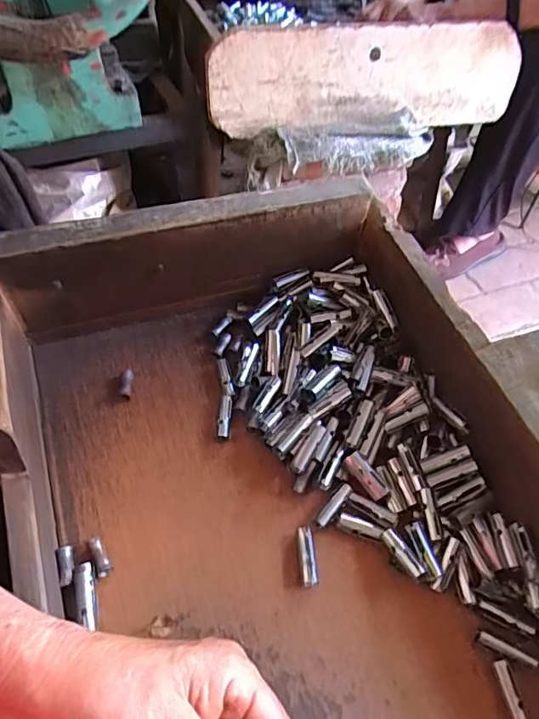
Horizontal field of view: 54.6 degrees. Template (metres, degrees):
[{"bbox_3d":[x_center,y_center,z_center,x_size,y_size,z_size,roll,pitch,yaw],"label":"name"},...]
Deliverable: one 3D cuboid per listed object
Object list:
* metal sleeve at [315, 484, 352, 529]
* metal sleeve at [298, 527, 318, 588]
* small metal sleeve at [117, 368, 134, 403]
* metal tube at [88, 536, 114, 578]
[{"bbox_3d":[0.047,0.105,0.376,0.008,0.006,0.039,34,56,23],"label":"metal sleeve"},{"bbox_3d":[0.026,0.135,0.358,0.011,0.010,0.037,-2,50,-5],"label":"metal sleeve"},{"bbox_3d":[-0.117,0.020,0.423,0.011,0.009,0.028,2,63,-2],"label":"small metal sleeve"},{"bbox_3d":[-0.113,0.131,0.347,0.009,0.009,0.027,-23,55,-21],"label":"metal tube"}]

